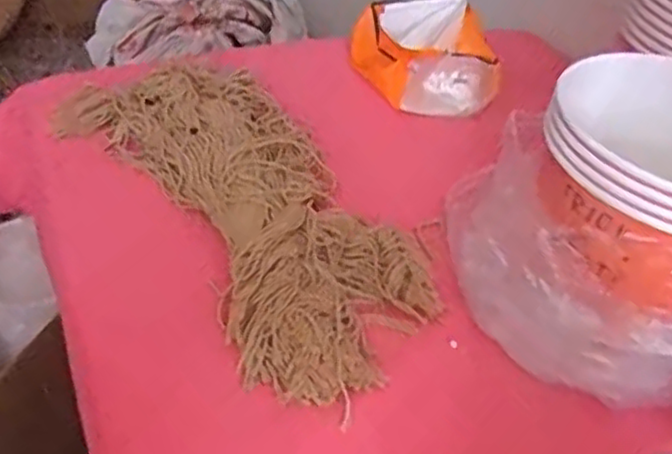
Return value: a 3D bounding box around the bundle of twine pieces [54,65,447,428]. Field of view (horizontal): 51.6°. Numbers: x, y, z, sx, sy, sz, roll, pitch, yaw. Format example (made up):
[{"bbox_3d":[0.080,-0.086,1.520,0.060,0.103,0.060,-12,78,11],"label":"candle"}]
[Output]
[{"bbox_3d":[-0.067,-0.032,0.531,0.168,0.043,0.377,-21,47,-30],"label":"bundle of twine pieces"}]

